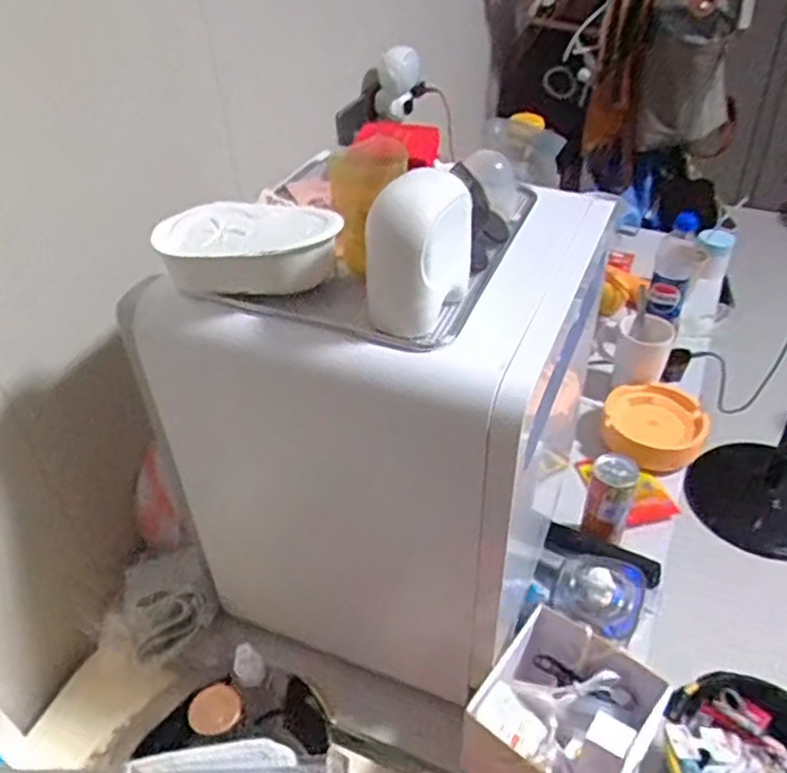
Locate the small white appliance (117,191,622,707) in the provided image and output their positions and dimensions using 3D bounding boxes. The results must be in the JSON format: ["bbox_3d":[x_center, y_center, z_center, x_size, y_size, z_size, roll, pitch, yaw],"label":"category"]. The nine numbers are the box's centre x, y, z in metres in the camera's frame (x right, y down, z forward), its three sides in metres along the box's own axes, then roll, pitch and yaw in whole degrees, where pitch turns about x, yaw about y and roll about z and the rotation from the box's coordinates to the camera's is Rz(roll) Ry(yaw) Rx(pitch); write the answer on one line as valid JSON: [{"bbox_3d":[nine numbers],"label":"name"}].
[{"bbox_3d":[0.001,0.018,0.732,0.336,0.413,0.360,14,43,20],"label":"small white appliance"}]

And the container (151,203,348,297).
[{"bbox_3d":[-0.110,-0.107,0.541,0.140,0.042,0.094,-3,40,1],"label":"container"}]

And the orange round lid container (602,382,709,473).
[{"bbox_3d":[0.372,0.055,1.011,0.137,0.046,0.144,-2,40,2],"label":"orange round lid container"}]

